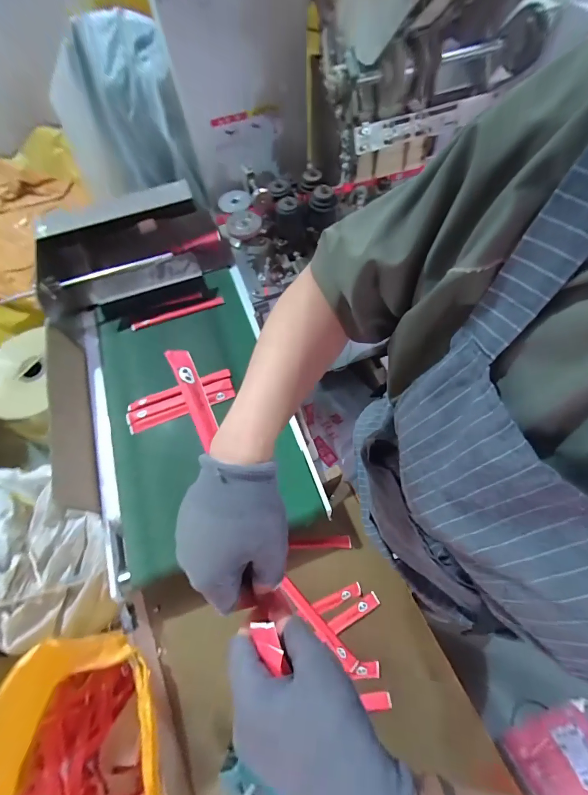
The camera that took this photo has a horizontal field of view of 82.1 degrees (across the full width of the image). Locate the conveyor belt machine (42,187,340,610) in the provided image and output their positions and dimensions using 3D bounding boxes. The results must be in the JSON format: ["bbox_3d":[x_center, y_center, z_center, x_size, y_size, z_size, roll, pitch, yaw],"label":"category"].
[{"bbox_3d":[-0.284,-0.097,0.770,0.435,0.201,0.847,-21,65,-7],"label":"conveyor belt machine"}]

